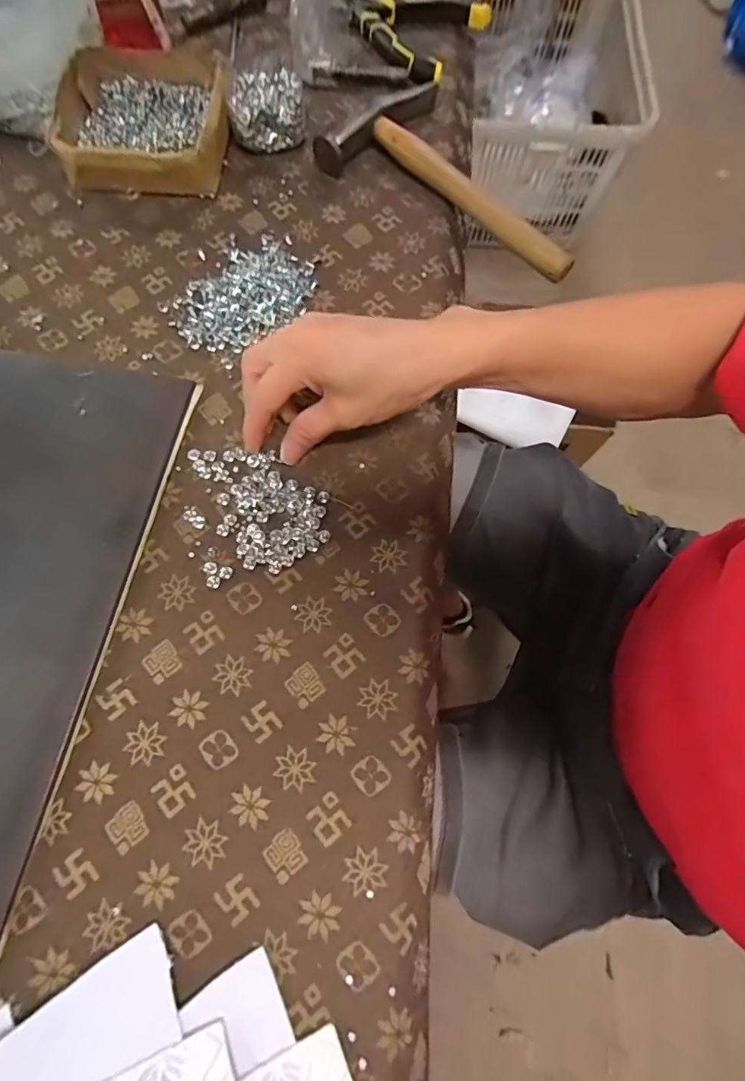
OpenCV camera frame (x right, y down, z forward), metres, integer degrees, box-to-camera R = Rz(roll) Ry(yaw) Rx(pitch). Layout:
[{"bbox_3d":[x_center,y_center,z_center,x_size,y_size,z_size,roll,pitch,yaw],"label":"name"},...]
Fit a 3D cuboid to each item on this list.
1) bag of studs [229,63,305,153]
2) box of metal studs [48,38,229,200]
[{"bbox_3d":[-0.095,-0.396,0.438,0.063,0.035,0.069,-2,73,-1],"label":"bag of studs"},{"bbox_3d":[-0.200,-0.381,0.431,0.141,0.038,0.146,6,73,1],"label":"box of metal studs"}]

